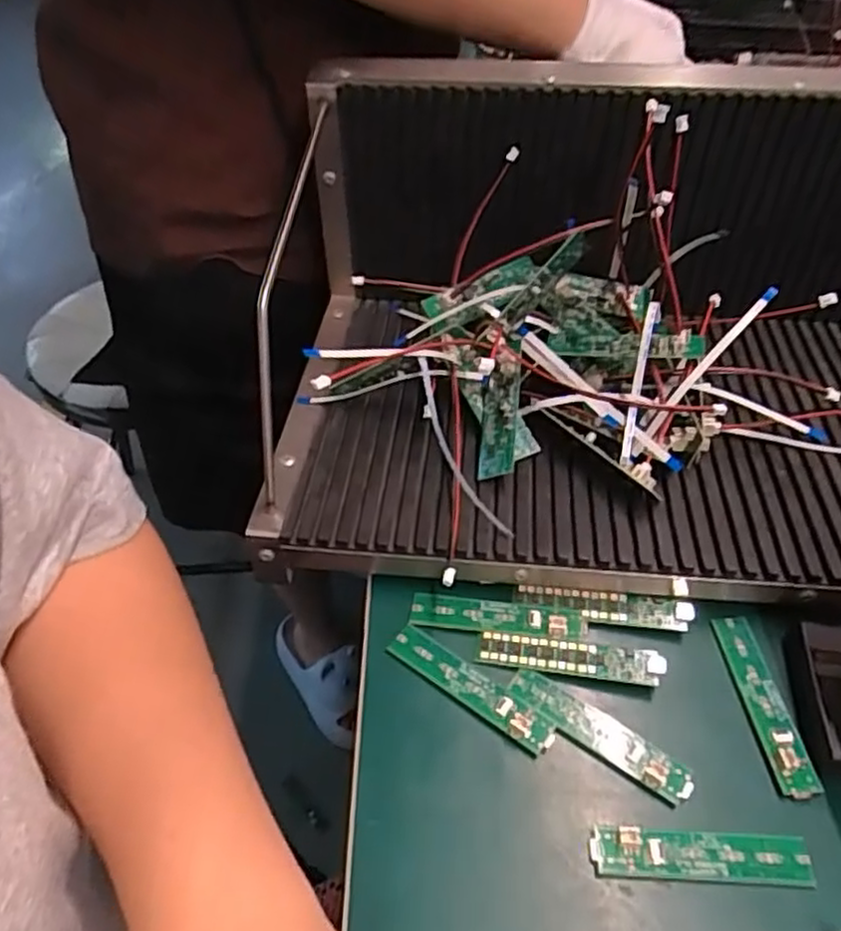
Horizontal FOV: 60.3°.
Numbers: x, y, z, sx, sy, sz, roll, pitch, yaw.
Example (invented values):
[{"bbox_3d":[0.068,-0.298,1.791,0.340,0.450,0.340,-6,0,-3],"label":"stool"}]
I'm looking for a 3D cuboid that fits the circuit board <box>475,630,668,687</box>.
[{"bbox_3d":[0.069,0.090,0.338,0.084,0.004,0.016,3,56,13],"label":"circuit board"}]

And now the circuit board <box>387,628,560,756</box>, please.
[{"bbox_3d":[0.023,0.101,0.330,0.084,0.007,0.017,29,53,23],"label":"circuit board"}]

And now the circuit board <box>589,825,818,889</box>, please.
[{"bbox_3d":[0.110,0.152,0.282,0.085,0.008,0.018,2,47,2],"label":"circuit board"}]

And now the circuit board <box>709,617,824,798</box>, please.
[{"bbox_3d":[0.156,0.105,0.326,0.019,0.010,0.083,-4,48,-4],"label":"circuit board"}]

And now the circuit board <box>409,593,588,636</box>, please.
[{"bbox_3d":[0.038,0.072,0.352,0.085,0.007,0.016,5,48,4],"label":"circuit board"}]

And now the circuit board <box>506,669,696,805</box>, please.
[{"bbox_3d":[0.077,0.116,0.316,0.083,0.007,0.016,29,53,24],"label":"circuit board"}]

